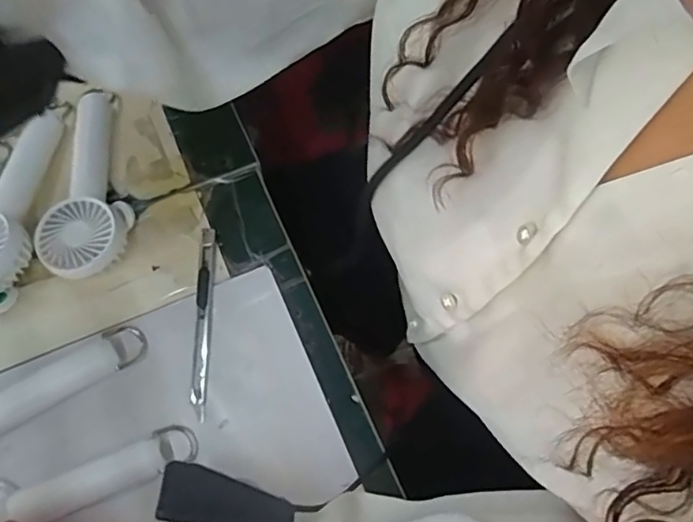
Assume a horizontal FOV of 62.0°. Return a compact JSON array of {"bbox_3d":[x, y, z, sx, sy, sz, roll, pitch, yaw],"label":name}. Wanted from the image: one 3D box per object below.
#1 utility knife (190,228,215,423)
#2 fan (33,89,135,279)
[{"bbox_3d":[-0.102,0.040,0.411,0.012,0.007,0.136,-1,69,-2],"label":"utility knife"},{"bbox_3d":[-0.191,-0.056,0.426,0.055,0.033,0.149,-6,69,-4],"label":"fan"}]

